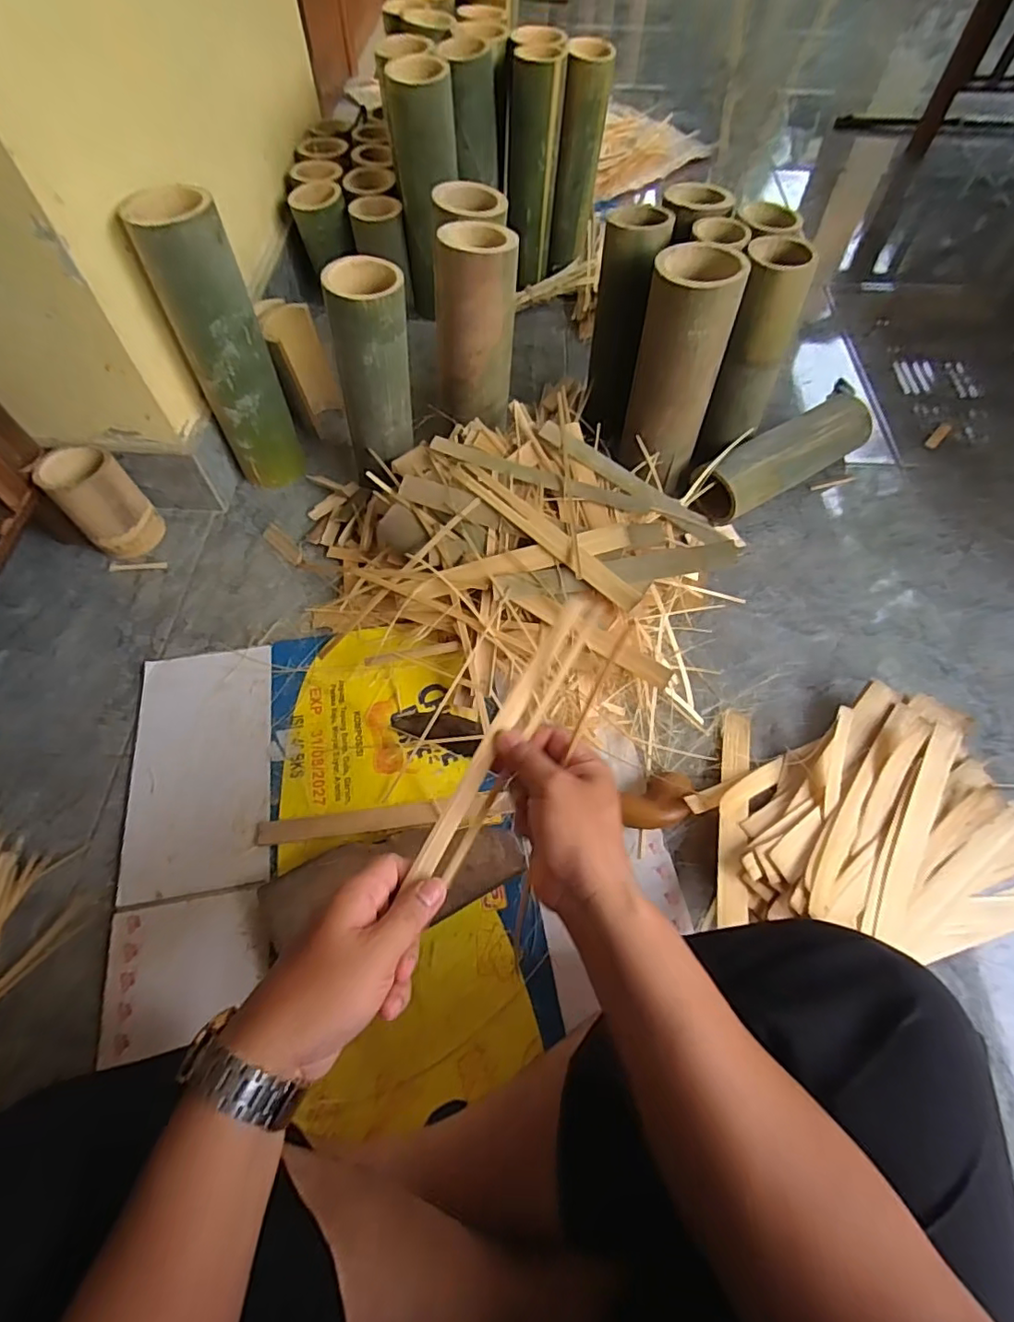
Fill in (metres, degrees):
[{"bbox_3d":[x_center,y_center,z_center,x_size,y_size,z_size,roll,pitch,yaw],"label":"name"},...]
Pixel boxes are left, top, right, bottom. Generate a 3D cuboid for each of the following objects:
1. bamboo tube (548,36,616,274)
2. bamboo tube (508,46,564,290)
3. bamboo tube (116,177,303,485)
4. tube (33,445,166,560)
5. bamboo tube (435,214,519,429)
[{"bbox_3d":[0.117,-0.802,0.928,0.073,0.269,0.060,6,61,3],"label":"bamboo tube"},{"bbox_3d":[0.041,-0.789,0.929,0.083,0.281,0.091,4,61,2],"label":"bamboo tube"},{"bbox_3d":[-0.346,-0.376,0.714,0.094,0.320,0.092,-28,65,-15],"label":"bamboo tube"},{"bbox_3d":[-0.515,-0.199,0.740,0.089,0.129,0.084,0,61,0],"label":"tube"},{"bbox_3d":[-0.040,-0.420,0.736,0.102,0.211,0.089,2,61,1],"label":"bamboo tube"}]

